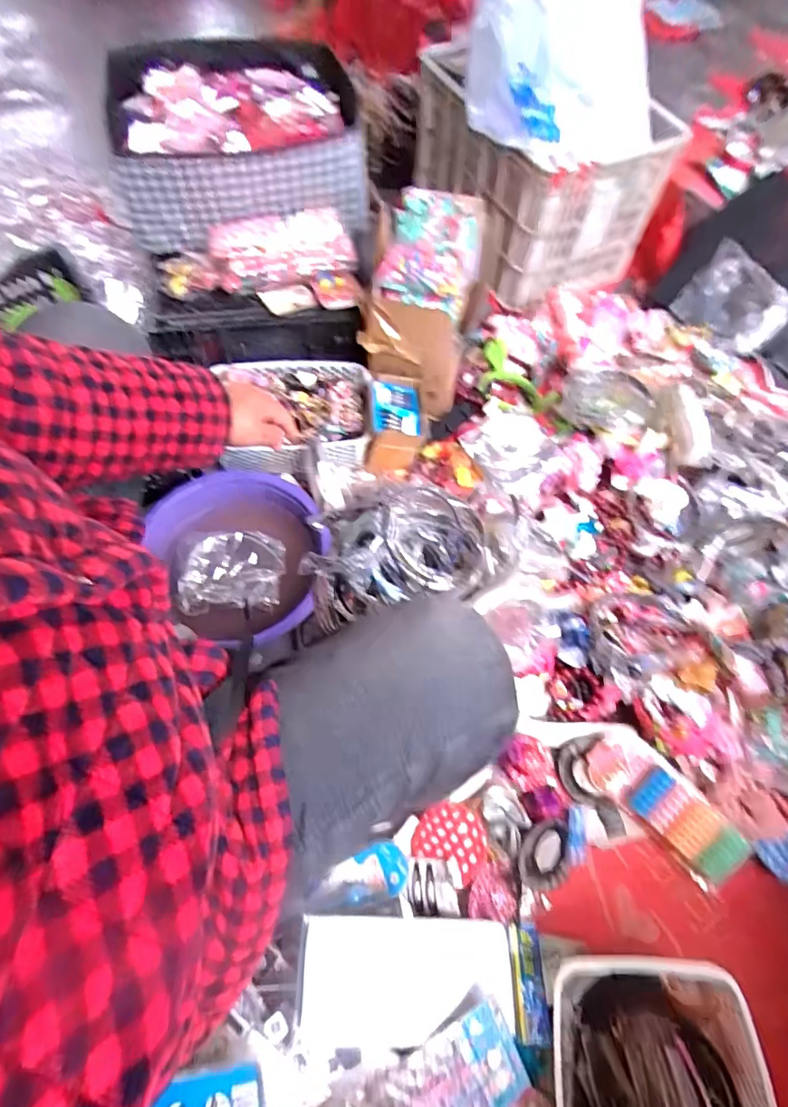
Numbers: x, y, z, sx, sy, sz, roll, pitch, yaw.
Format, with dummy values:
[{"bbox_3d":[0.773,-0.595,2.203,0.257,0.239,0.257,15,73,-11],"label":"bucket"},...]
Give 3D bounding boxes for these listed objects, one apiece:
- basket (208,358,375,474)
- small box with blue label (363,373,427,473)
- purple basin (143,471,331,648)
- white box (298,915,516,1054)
[{"bbox_3d":[-0.189,-0.262,0.972,0.279,0.081,0.222,1,65,-3],"label":"basket"},{"bbox_3d":[0.003,-0.236,0.956,0.102,0.100,0.146,4,65,-1],"label":"small box with blue label"},{"bbox_3d":[-0.236,0.004,0.813,0.262,0.078,0.297,-24,68,-14],"label":"purple basin"},{"bbox_3d":[0.020,0.461,0.566,0.244,0.020,0.108,10,63,-18],"label":"white box"}]

